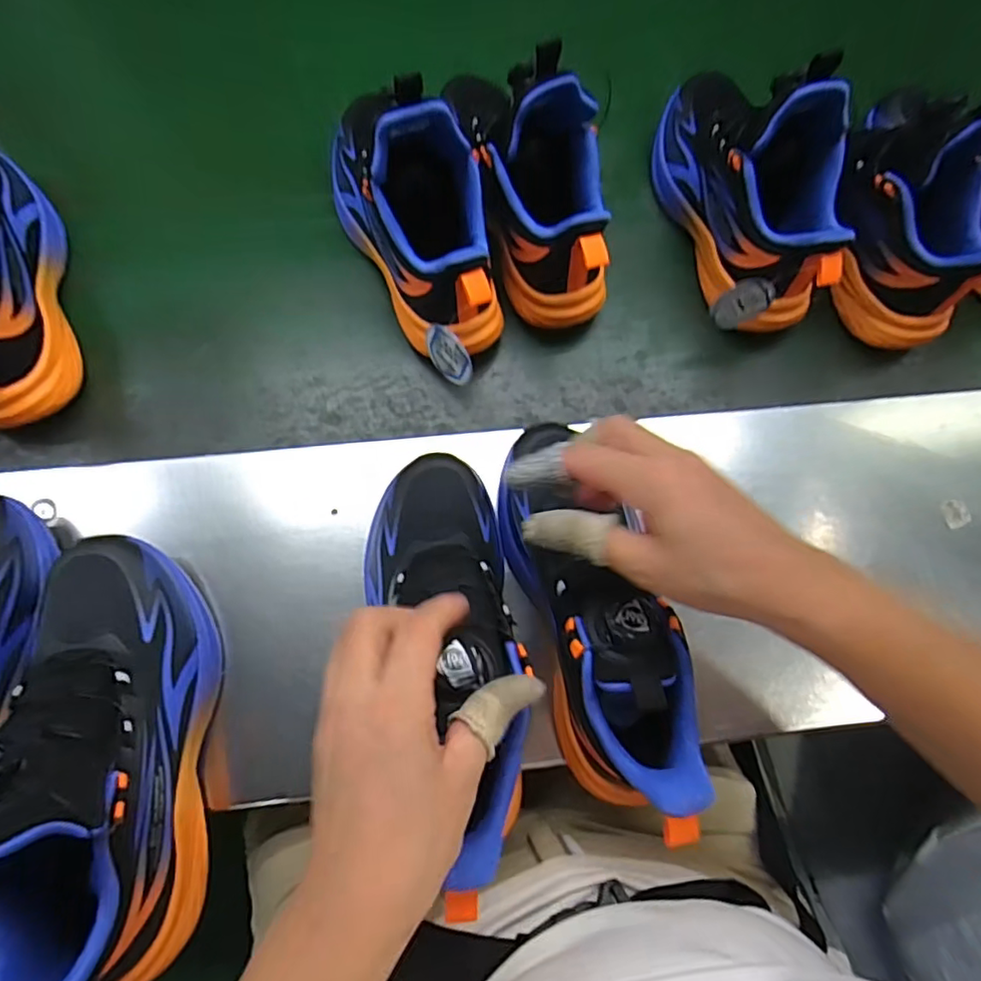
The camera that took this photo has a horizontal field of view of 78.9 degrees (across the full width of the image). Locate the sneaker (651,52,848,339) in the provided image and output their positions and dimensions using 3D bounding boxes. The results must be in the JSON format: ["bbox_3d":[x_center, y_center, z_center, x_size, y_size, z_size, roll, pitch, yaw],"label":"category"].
[{"bbox_3d":[0.206,-0.251,0.469,0.088,0.156,0.219,-9,73,-4],"label":"sneaker"}]

